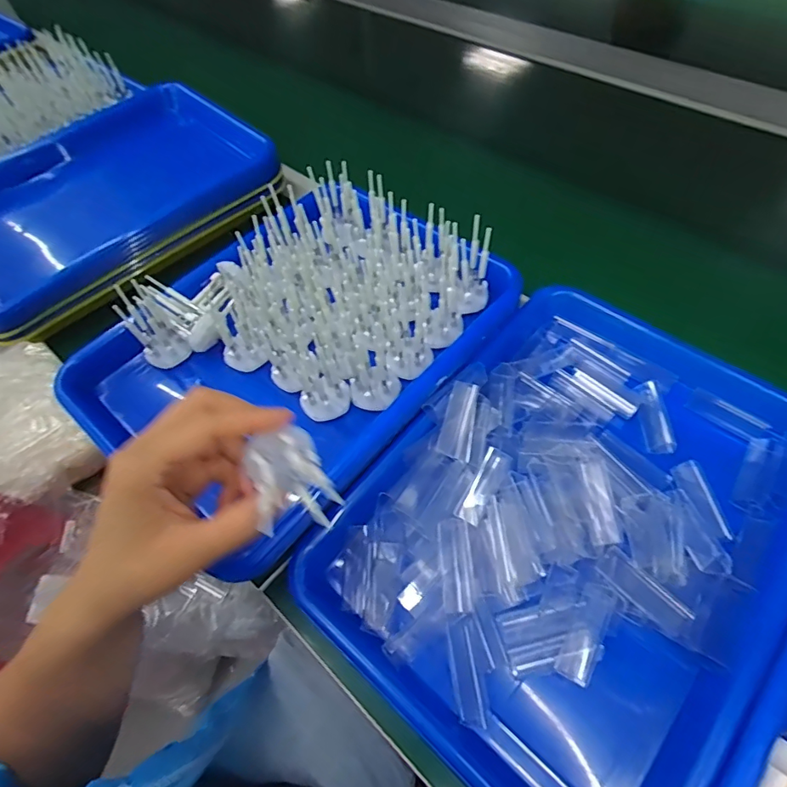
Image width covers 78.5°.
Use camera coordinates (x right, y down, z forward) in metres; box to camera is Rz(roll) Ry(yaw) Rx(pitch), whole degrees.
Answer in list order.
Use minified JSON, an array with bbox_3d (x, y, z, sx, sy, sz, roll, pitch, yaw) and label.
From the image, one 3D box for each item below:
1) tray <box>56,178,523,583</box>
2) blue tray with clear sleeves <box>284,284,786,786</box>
[{"bbox_3d":[-0.081,-0.047,0.406,0.252,0.071,0.330,34,67,23],"label":"tray"},{"bbox_3d":[0.125,0.078,0.330,0.244,0.038,0.334,37,68,23],"label":"blue tray with clear sleeves"}]

